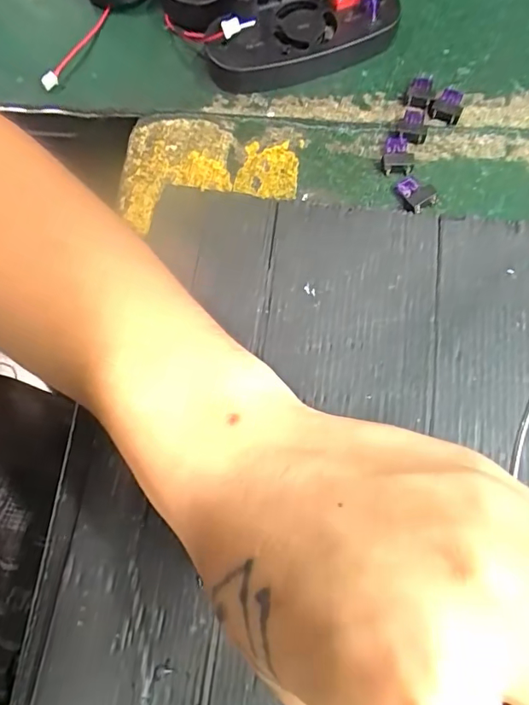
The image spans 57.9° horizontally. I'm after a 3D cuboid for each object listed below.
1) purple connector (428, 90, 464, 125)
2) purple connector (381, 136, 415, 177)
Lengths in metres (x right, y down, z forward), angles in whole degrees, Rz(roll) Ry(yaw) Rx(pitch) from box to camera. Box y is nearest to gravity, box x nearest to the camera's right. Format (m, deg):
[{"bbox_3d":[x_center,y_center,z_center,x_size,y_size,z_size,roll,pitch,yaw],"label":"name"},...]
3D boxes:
[{"bbox_3d":[0.102,-0.138,0.267,0.016,0.005,0.022,21,74,9],"label":"purple connector"},{"bbox_3d":[0.072,-0.105,0.257,0.016,0.006,0.022,9,72,5],"label":"purple connector"}]

